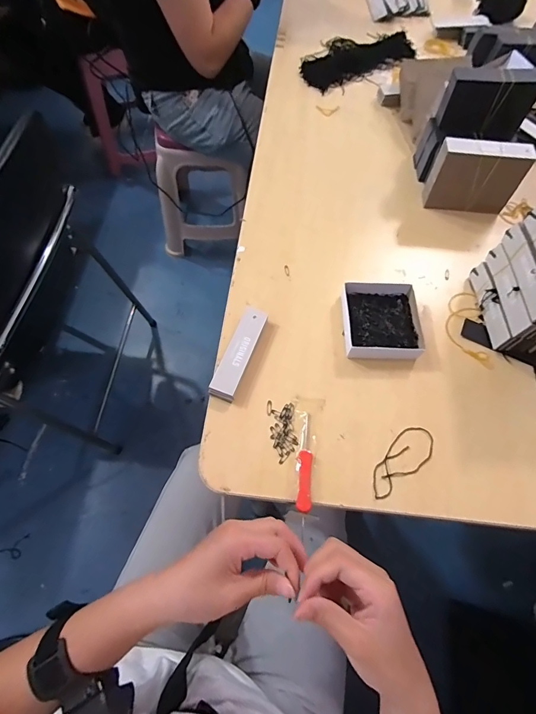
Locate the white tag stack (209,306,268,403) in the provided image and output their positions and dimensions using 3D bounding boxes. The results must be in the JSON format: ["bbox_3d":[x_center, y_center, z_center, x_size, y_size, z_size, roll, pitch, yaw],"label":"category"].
[{"bbox_3d":[-0.037,-0.006,0.476,0.032,0.019,0.127,19,65,7],"label":"white tag stack"}]

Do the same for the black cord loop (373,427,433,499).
[{"bbox_3d":[0.156,0.123,0.434,0.102,0.004,0.043,-41,72,-19],"label":"black cord loop"}]

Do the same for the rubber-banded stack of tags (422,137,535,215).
[{"bbox_3d":[0.320,-0.278,0.575,0.132,0.102,0.033,6,64,1],"label":"rubber-banded stack of tags"}]

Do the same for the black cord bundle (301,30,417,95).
[{"bbox_3d":[0.189,-0.657,0.805,0.280,0.016,0.134,-30,69,-15],"label":"black cord bundle"}]

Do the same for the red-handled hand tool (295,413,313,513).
[{"bbox_3d":[0.042,0.120,0.426,0.017,0.006,0.108,4,64,0],"label":"red-handled hand tool"}]

